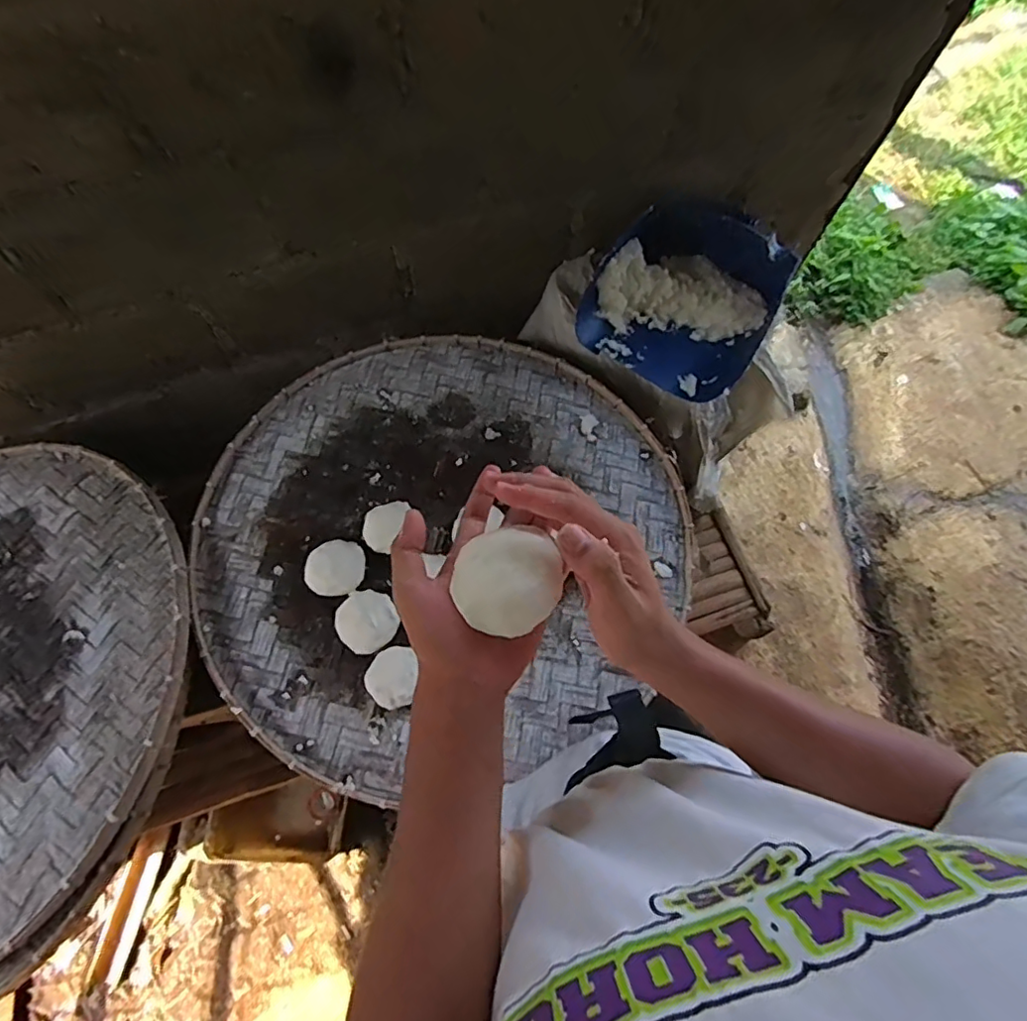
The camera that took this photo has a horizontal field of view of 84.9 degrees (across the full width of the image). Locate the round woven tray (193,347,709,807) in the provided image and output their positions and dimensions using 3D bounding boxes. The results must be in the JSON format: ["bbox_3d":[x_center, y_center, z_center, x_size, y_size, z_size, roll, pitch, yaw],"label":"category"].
[{"bbox_3d":[-0.101,0.015,0.842,0.693,0.049,0.675,1,68,-2],"label":"round woven tray"}]

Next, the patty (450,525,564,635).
[{"bbox_3d":[-0.003,0.042,0.367,0.068,0.030,0.067,1,68,-2],"label":"patty"}]

